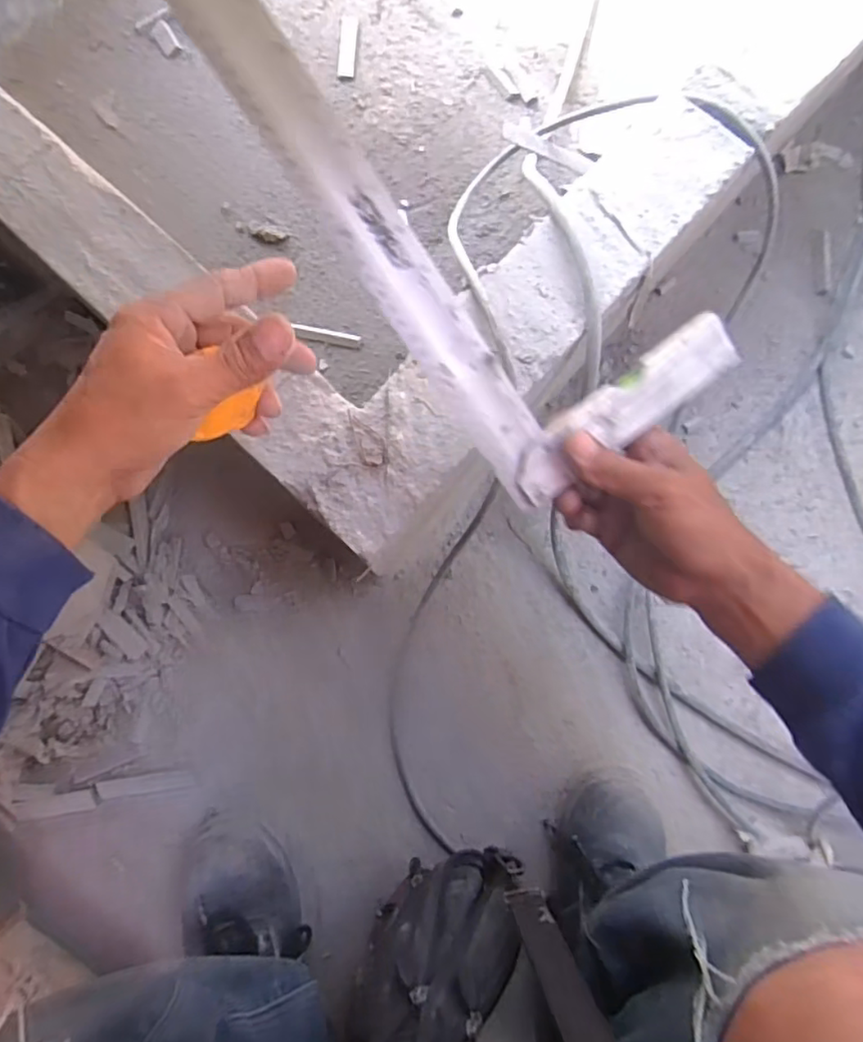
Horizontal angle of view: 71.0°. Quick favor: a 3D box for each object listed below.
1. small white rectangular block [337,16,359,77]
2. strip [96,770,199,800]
[{"bbox_3d":[-0.104,-0.595,0.759,0.022,0.004,0.084,3,82,-1],"label":"small white rectangular block"},{"bbox_3d":[-0.294,0.273,0.627,0.098,0.006,0.019,-7,83,-3],"label":"strip"}]

